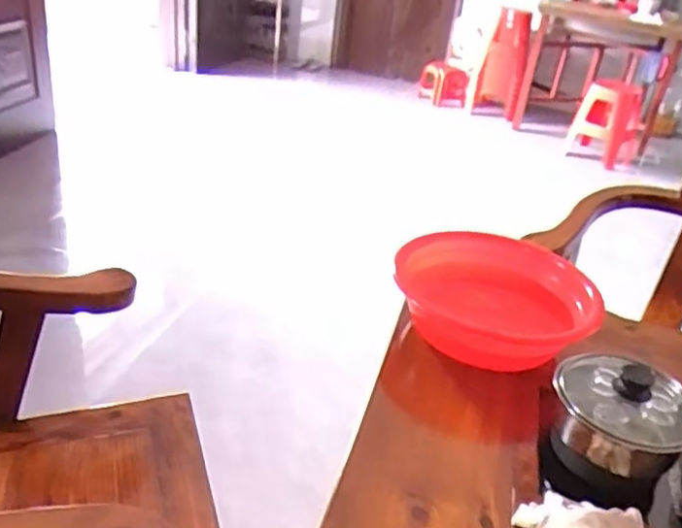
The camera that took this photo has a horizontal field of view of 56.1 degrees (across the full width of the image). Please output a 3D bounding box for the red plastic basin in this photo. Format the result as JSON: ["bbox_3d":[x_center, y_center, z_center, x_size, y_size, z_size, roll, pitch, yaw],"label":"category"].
[{"bbox_3d":[0.232,0.059,0.990,0.275,0.110,0.272,5,30,-3],"label":"red plastic basin"}]

